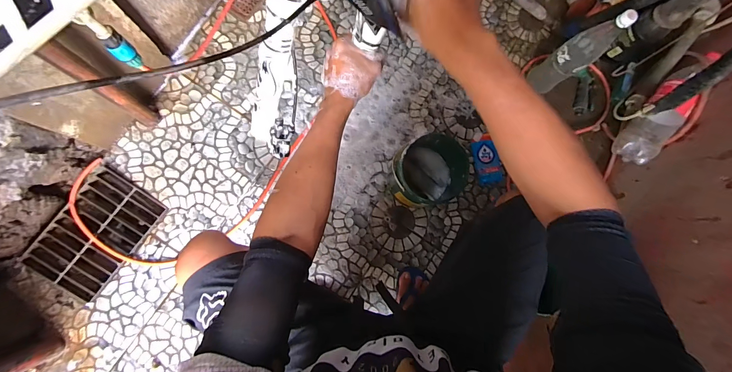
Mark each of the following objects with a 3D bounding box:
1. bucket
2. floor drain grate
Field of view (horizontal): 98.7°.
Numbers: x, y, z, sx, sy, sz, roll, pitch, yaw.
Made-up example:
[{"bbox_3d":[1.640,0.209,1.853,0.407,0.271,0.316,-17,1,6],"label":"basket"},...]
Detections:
[{"bbox_3d":[0.163,-0.035,0.832,0.180,0.195,0.180,1,83,-6],"label":"bucket"},{"bbox_3d":[-0.697,0.121,0.813,0.192,0.025,0.289,35,81,-1],"label":"floor drain grate"}]

